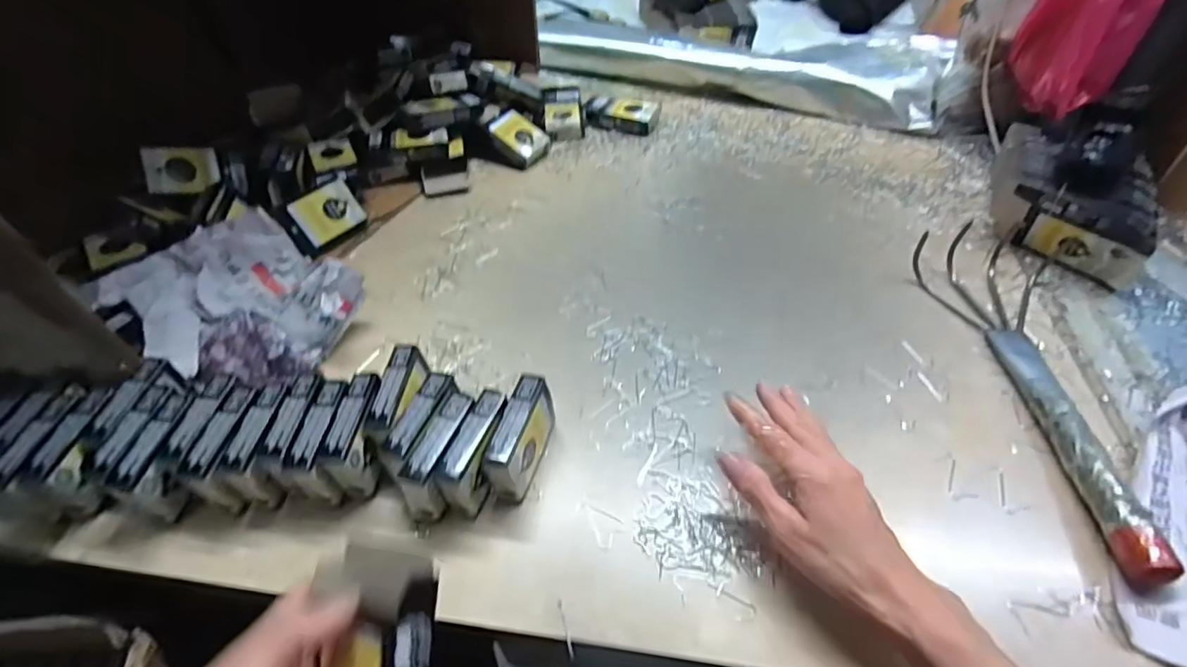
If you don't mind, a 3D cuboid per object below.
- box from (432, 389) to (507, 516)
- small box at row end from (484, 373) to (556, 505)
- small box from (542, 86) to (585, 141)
[{"bbox_3d":[-0.079,0.088,0.398,0.022,0.058,0.075,15,51,16],"label":"box"},{"bbox_3d":[-0.051,0.078,0.404,0.023,0.059,0.077,13,50,14],"label":"small box at row end"},{"bbox_3d":[-0.040,-0.296,0.750,0.050,0.026,0.104,-5,48,-2],"label":"small box"}]

